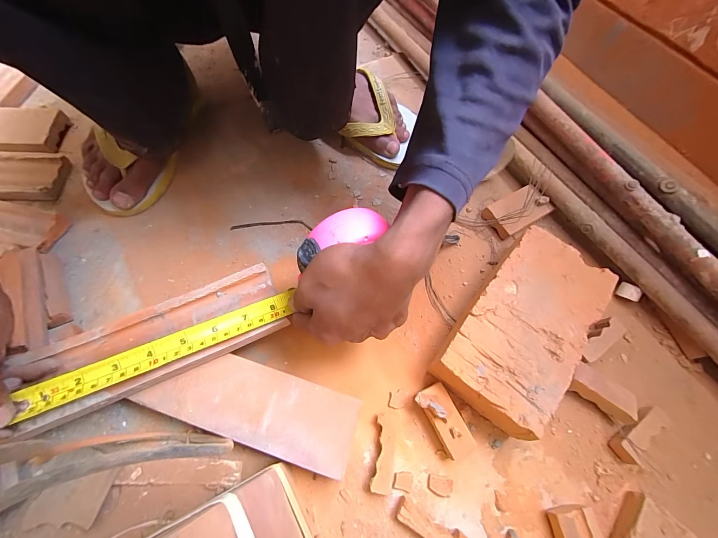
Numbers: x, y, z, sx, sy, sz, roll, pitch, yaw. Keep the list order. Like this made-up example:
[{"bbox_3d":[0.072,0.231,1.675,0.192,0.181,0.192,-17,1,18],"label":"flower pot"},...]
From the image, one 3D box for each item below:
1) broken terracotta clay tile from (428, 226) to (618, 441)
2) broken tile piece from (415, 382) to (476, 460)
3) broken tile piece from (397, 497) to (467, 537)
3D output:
[{"bbox_3d":[0.162,0.057,0.311,0.098,0.054,0.186,37,69,13],"label":"broken terracotta clay tile"},{"bbox_3d":[0.078,0.139,0.283,0.029,0.027,0.062,-25,69,-14],"label":"broken tile piece"},{"bbox_3d":[0.060,0.213,0.252,0.058,0.021,0.016,27,67,9],"label":"broken tile piece"}]

